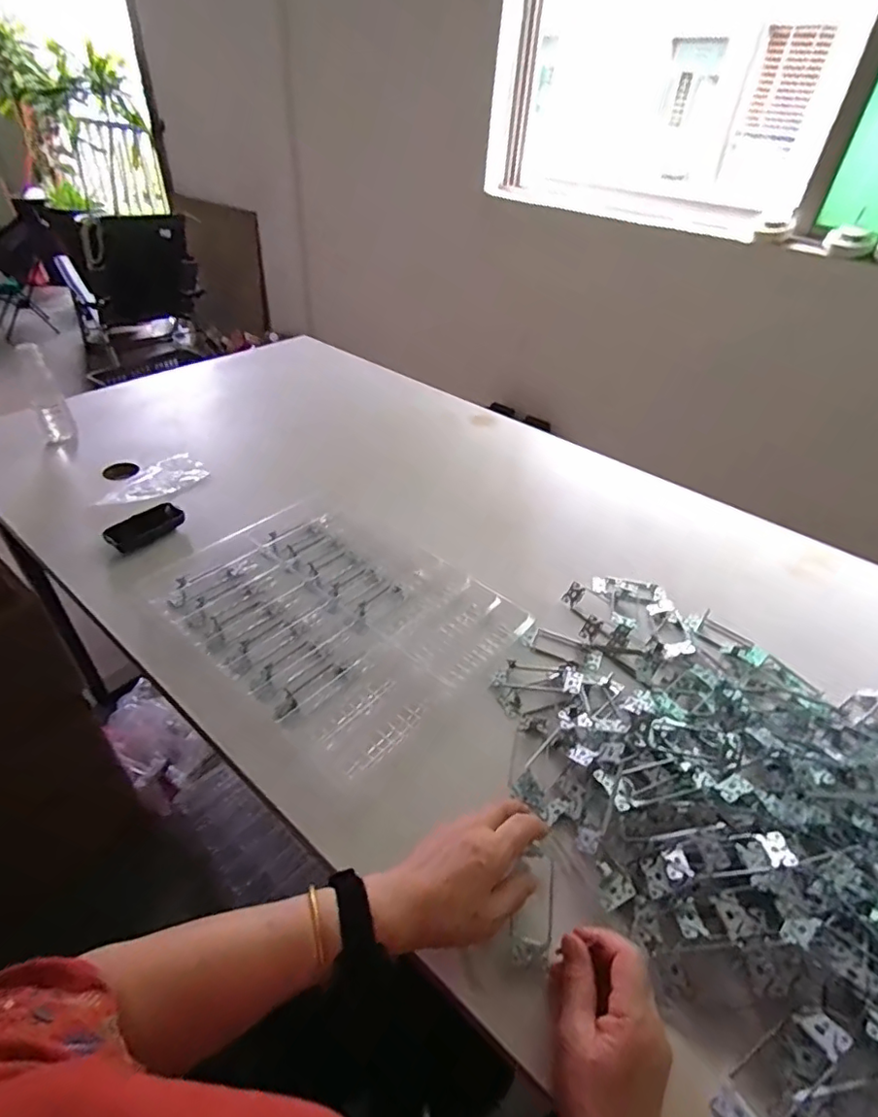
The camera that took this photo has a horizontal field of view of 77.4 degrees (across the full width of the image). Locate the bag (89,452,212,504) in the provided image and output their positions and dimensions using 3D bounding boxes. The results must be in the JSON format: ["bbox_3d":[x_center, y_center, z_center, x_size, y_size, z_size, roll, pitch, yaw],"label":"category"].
[{"bbox_3d":[-0.499,-0.138,0.962,0.094,0.015,0.181,27,45,24],"label":"bag"}]

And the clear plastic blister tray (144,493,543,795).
[{"bbox_3d":[-0.129,0.065,0.739,0.424,0.025,0.337,30,46,26],"label":"clear plastic blister tray"}]

